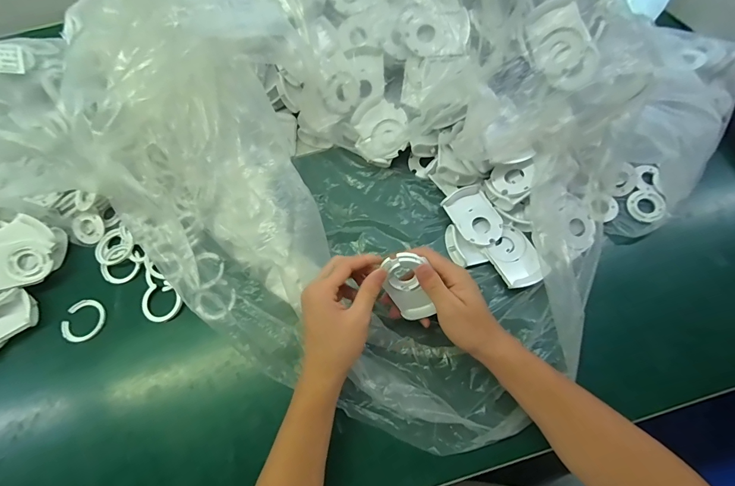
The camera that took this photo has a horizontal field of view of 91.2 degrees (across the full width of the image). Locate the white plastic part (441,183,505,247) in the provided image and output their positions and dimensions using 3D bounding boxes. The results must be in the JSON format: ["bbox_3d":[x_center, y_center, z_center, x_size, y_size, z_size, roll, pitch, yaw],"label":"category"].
[{"bbox_3d":[0.139,-0.034,0.464,0.060,0.023,0.078,-26,68,-8],"label":"white plastic part"}]

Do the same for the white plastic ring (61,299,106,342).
[{"bbox_3d":[-0.359,0.097,0.454,0.050,0.005,0.052,-1,66,3],"label":"white plastic ring"}]

